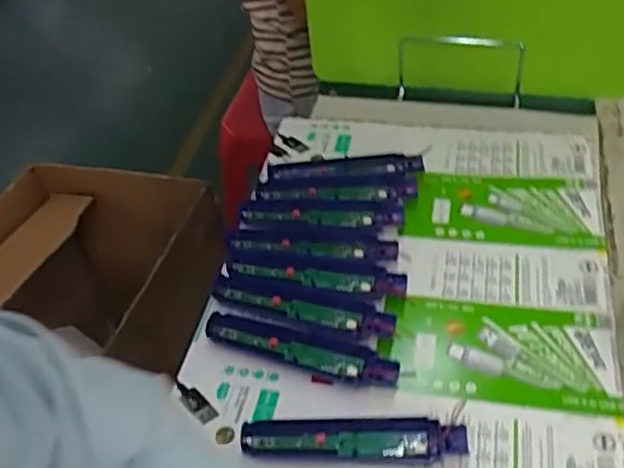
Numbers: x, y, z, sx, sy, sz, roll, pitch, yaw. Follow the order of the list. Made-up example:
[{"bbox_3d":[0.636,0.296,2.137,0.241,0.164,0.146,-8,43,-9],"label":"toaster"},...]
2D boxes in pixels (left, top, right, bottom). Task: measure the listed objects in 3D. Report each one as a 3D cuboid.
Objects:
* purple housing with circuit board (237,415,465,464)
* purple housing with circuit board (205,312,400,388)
[{"bbox_3d":[0.031,0.158,0.503,0.168,0.018,0.032,-2,45,5],"label":"purple housing with circuit board"},{"bbox_3d":[-0.010,0.096,0.559,0.169,0.014,0.035,14,48,19],"label":"purple housing with circuit board"}]

